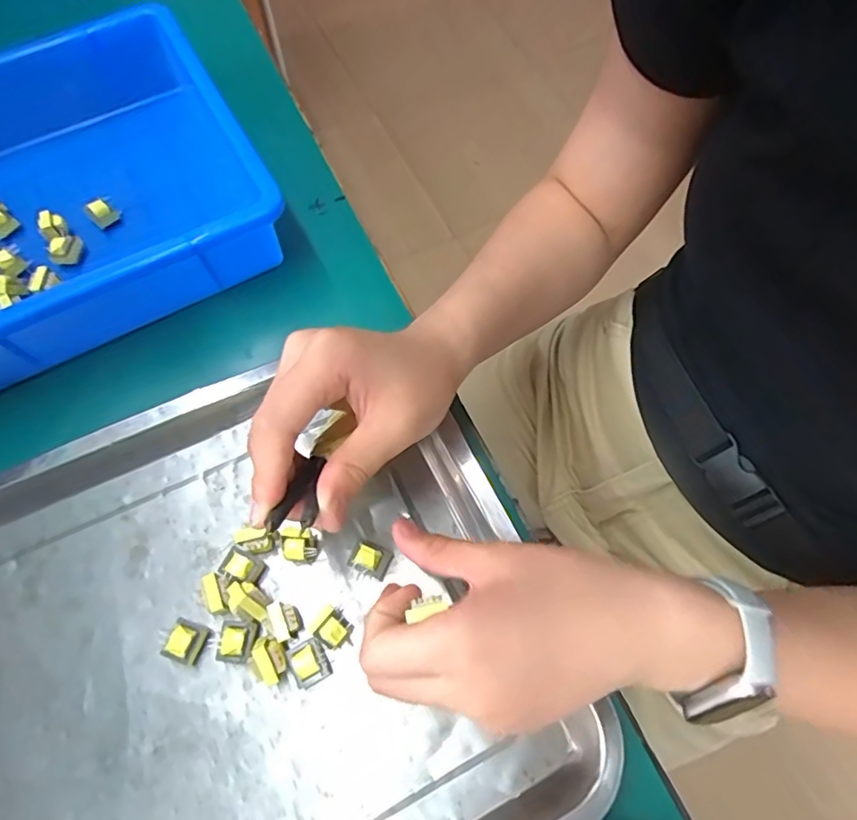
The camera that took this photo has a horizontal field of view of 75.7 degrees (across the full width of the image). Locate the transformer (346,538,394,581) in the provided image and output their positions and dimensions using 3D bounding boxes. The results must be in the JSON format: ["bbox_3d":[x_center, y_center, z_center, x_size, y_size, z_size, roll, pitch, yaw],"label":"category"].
[{"bbox_3d":[-0.032,0.084,0.306,0.020,0.019,0.017,22,68,10],"label":"transformer"}]

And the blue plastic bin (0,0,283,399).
[{"bbox_3d":[-0.319,-0.125,0.370,0.383,0.062,0.246,-27,68,-11],"label":"blue plastic bin"}]

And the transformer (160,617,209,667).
[{"bbox_3d":[-0.125,0.120,0.286,0.017,0.014,0.019,19,67,8],"label":"transformer"}]

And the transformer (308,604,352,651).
[{"bbox_3d":[-0.051,0.114,0.290,0.022,0.019,0.018,39,71,16],"label":"transformer"}]

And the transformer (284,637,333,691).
[{"bbox_3d":[-0.061,0.130,0.284,0.017,0.016,0.020,-25,68,-11],"label":"transformer"}]

